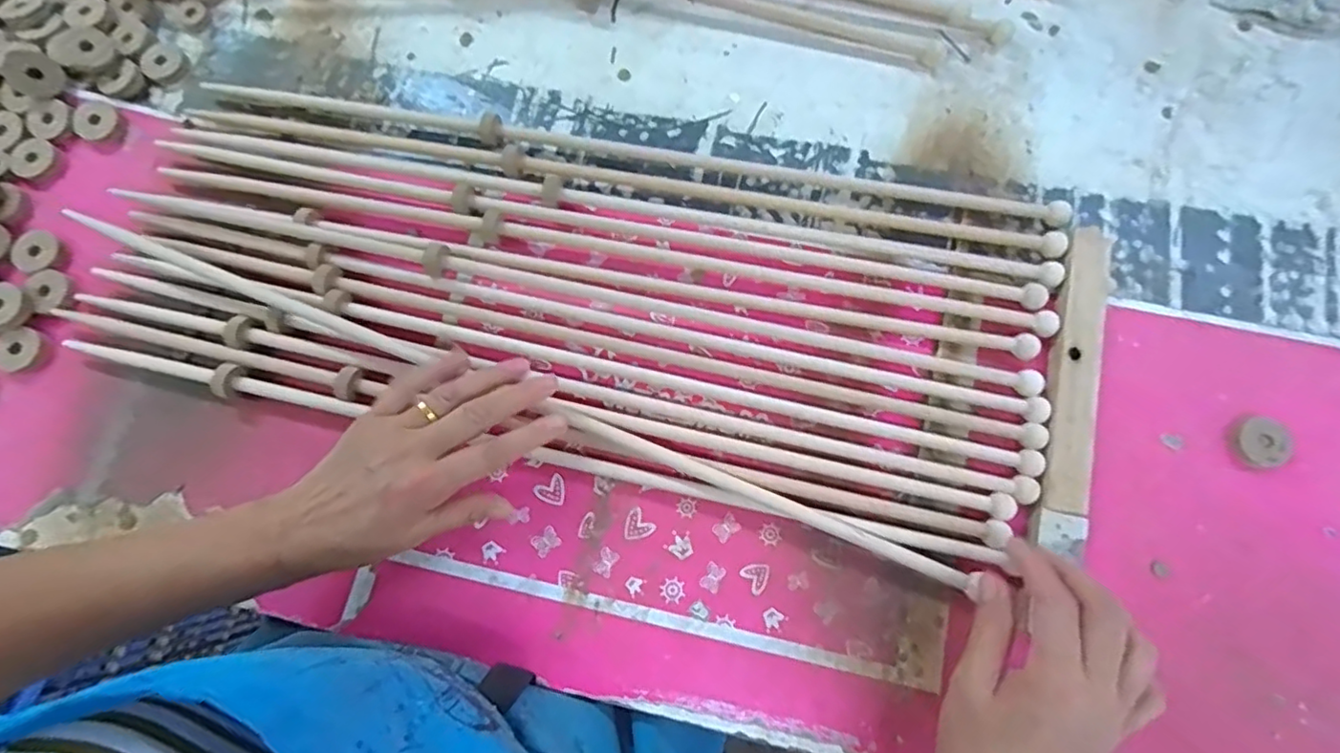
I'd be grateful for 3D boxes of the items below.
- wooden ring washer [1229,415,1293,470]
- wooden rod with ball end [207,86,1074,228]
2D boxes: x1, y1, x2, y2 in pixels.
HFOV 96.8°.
[{"bbox_3d":[0.414,0.046,0.416,0.035,0.011,0.035,0,77,1],"label":"wooden ring washer"},{"bbox_3d":[-0.031,-0.184,0.483,0.682,0.013,0.019,10,78,3],"label":"wooden rod with ball end"}]

